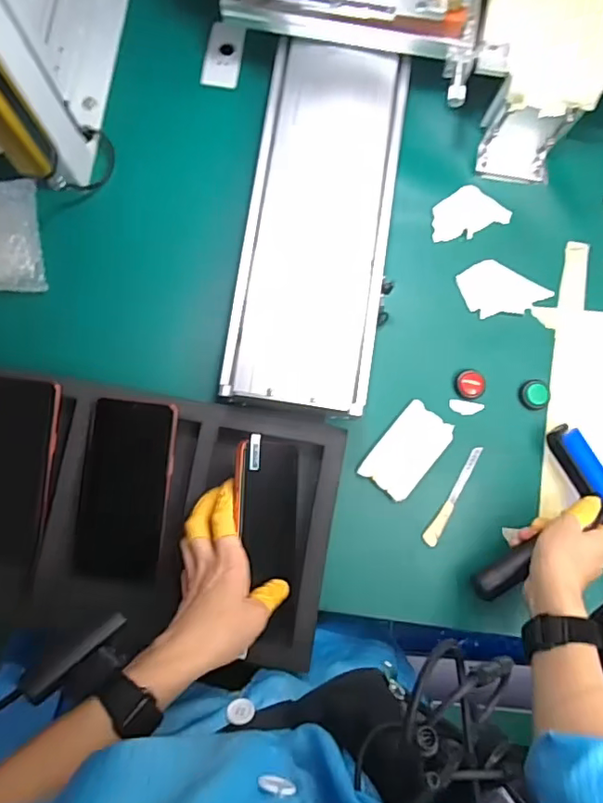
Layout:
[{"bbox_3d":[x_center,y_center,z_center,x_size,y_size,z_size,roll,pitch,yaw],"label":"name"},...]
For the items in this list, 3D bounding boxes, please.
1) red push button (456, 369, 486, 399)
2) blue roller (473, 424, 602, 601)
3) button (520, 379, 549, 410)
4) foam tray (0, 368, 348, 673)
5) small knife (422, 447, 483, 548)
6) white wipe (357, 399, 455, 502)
[{"bbox_3d":[0.178,-0.018,0.575,0.031,0.008,0.029,0,83,-3],"label":"red push button"},{"bbox_3d":[0.241,0.130,0.529,0.175,0.034,0.159,-30,85,-6],"label":"blue roller"},{"bbox_3d":[0.242,-0.008,0.575,0.024,0.014,0.030,1,83,-2],"label":"button"},{"bbox_3d":[-0.222,0.090,0.498,0.499,0.065,0.219,10,83,-1],"label":"foam tray"},{"bbox_3d":[0.157,0.097,0.566,0.015,0.008,0.112,33,83,2],"label":"small knife"},{"bbox_3d":[0.109,0.050,0.564,0.056,0.004,0.094,39,83,2],"label":"white wipe"}]

